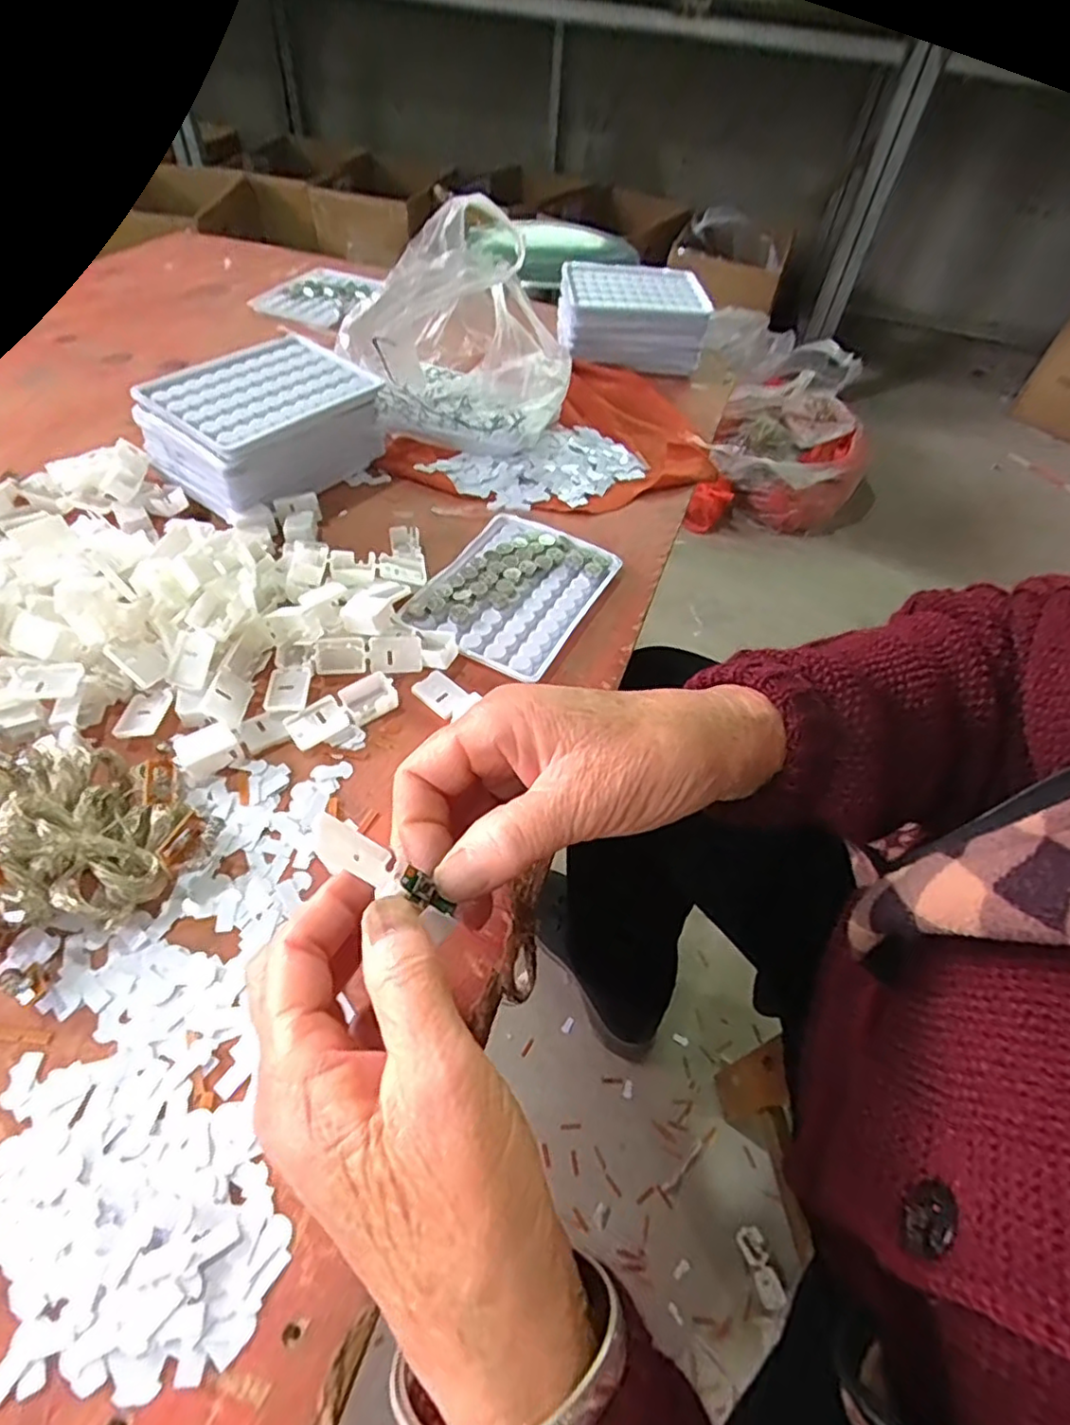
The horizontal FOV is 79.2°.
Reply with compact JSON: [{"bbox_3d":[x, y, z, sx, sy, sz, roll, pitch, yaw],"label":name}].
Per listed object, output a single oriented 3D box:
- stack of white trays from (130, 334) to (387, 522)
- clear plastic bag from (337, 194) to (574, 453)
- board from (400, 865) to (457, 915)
[{"bbox_3d":[-0.180,-0.192,0.439,0.095,0.063,0.137,26,54,17],"label":"stack of white trays"},{"bbox_3d":[-0.052,-0.294,0.500,0.158,0.117,0.163,7,51,2],"label":"clear plastic bag"},{"bbox_3d":[-0.033,0.058,0.204,0.021,0.004,0.008,45,50,-20],"label":"board"}]

